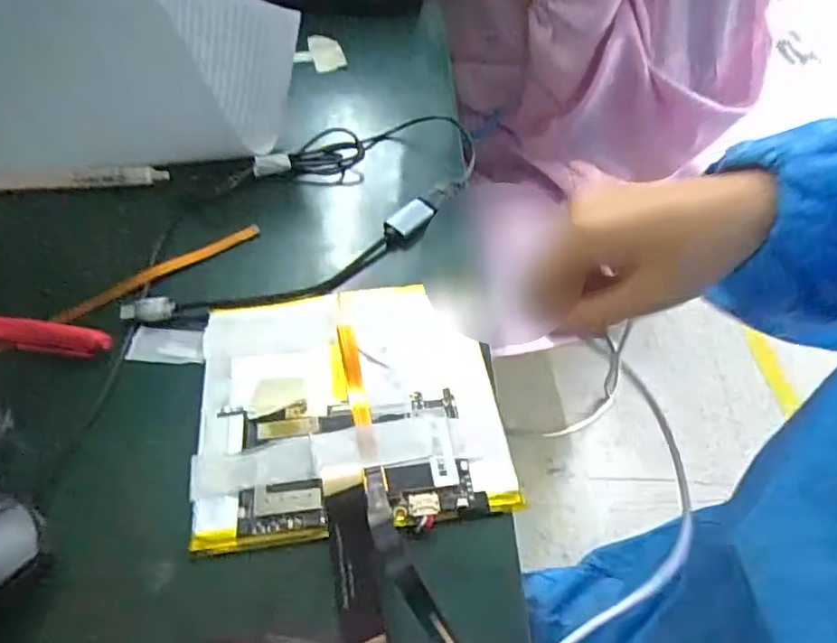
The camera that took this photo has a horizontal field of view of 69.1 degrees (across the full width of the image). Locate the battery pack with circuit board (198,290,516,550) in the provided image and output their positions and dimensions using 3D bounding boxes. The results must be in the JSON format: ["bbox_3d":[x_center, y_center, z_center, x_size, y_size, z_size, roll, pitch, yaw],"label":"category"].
[{"bbox_3d":[-0.032,0.034,0.270,0.128,0.012,0.120,-6,50,-6],"label":"battery pack with circuit board"}]

